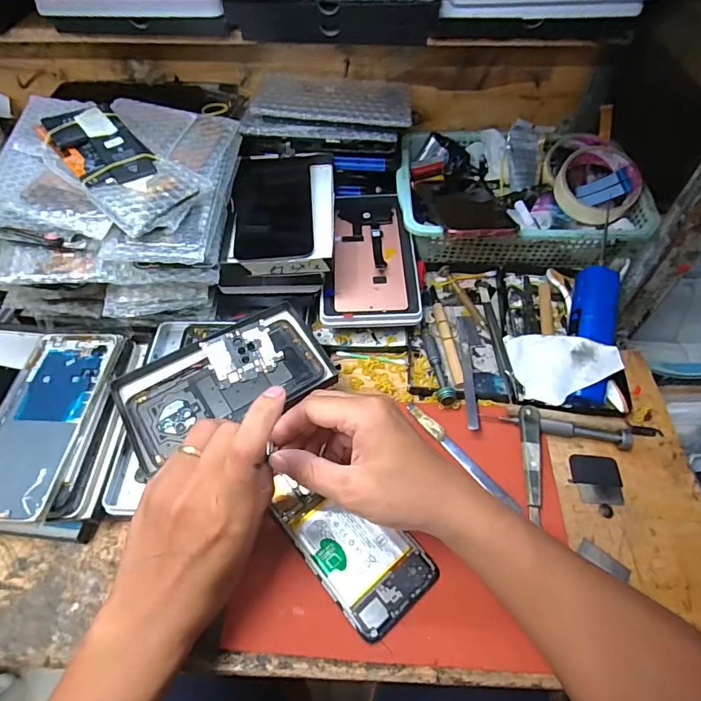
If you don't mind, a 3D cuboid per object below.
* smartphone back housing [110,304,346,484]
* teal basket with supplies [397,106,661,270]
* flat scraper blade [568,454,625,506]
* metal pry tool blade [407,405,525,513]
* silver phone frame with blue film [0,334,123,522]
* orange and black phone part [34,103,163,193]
[{"bbox_3d":[-0.109,0.026,0.401,0.177,0.017,0.096,-28,62,-18],"label":"smartphone back housing"},{"bbox_3d":[0.189,-0.180,0.534,0.266,0.081,0.199,0,57,-1],"label":"teal basket with supplies"},{"bbox_3d":[0.212,0.110,0.387,0.041,0.004,0.043,7,57,4],"label":"flat scraper blade"},{"bbox_3d":[0.096,0.092,0.397,0.012,0.005,0.127,-36,64,-21],"label":"metal pry tool blade"},{"bbox_3d":[-0.260,0.055,0.383,0.081,0.012,0.170,5,57,3],"label":"silver phone frame with blue film"},{"bbox_3d":[-0.213,-0.172,0.393,0.063,0.013,0.105,-39,81,-19],"label":"orange and black phone part"}]

